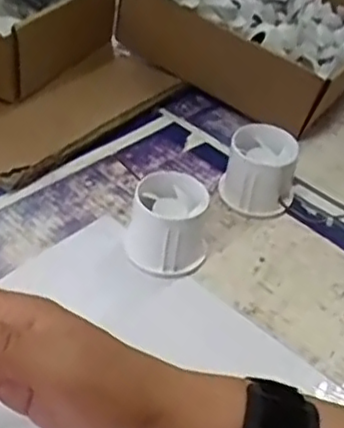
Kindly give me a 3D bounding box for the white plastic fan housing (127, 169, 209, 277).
[{"bbox_3d":[-0.002,0.006,0.466,0.051,0.049,0.055,11,42,4],"label":"white plastic fan housing"}]

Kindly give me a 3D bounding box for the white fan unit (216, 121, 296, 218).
[{"bbox_3d":[0.068,-0.033,0.522,0.054,0.052,0.049,13,42,6],"label":"white fan unit"}]

